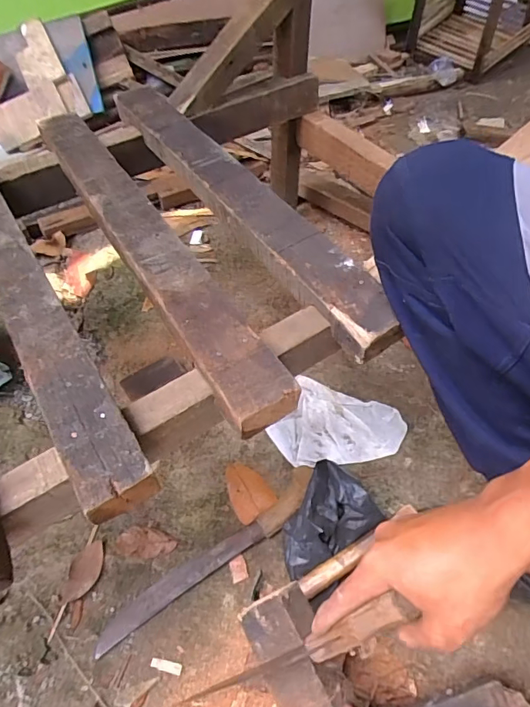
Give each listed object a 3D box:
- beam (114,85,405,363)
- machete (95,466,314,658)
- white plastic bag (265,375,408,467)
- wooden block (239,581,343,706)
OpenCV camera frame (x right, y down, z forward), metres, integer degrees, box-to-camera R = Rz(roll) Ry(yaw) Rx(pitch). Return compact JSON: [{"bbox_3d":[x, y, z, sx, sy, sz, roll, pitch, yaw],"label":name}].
[{"bbox_3d":[-0.042,-0.207,0.601,0.085,0.039,0.581,-30,58,-22],"label":"beam"},{"bbox_3d":[-0.066,0.272,0.625,0.349,0.029,0.046,-32,59,-21],"label":"machete"},{"bbox_3d":[0.119,0.125,0.749,0.196,0.007,0.149,17,56,13],"label":"white plastic bag"},{"bbox_3d":[0.043,0.323,0.436,0.069,0.031,0.182,-37,68,24],"label":"wooden block"}]

